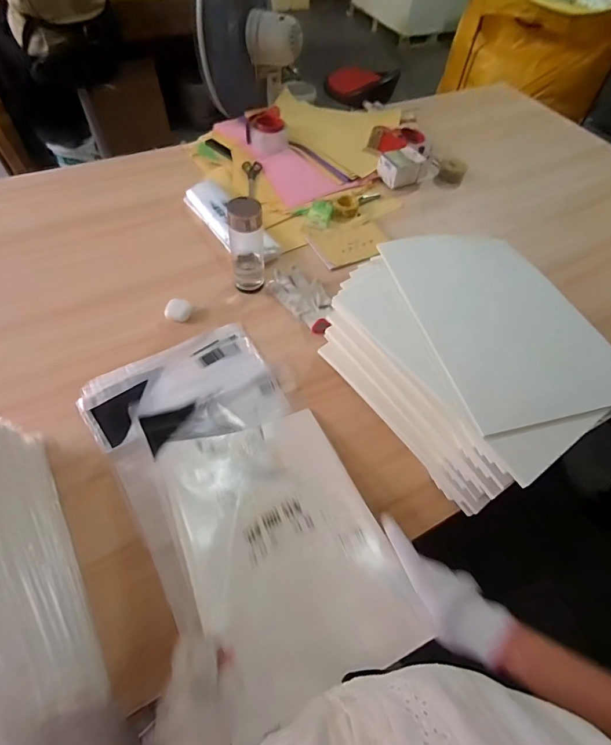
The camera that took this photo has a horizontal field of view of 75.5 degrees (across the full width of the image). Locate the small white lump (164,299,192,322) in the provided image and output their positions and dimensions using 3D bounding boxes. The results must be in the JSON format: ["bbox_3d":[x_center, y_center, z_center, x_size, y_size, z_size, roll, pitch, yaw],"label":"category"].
[{"bbox_3d":[-0.257,-0.128,0.797,0.048,0.019,0.042,13,57,4],"label":"small white lump"}]

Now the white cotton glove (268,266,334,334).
[{"bbox_3d":[0.002,-0.158,0.834,0.091,0.023,0.191,-28,63,-21],"label":"white cotton glove"}]

